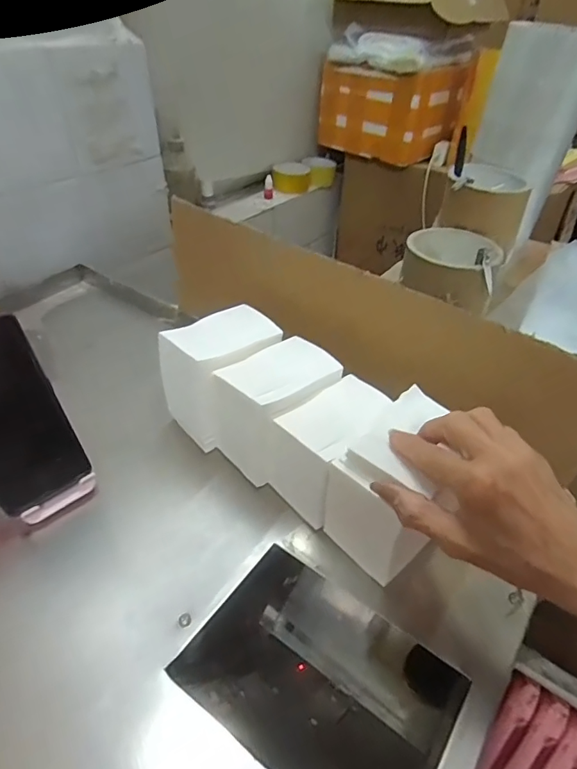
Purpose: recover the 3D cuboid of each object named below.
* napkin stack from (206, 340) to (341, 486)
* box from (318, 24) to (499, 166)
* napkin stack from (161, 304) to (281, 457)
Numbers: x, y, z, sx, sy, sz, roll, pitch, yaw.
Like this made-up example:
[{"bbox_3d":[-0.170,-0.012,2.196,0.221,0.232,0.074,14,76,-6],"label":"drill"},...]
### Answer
[{"bbox_3d":[-0.013,0.021,0.463,0.109,0.102,0.079,-29,49,-32],"label":"napkin stack"},{"bbox_3d":[0.259,-0.654,1.097,0.218,0.222,0.313,-31,50,-33],"label":"box"},{"bbox_3d":[-0.064,-0.011,0.490,0.102,0.106,0.073,-28,48,-31],"label":"napkin stack"}]

